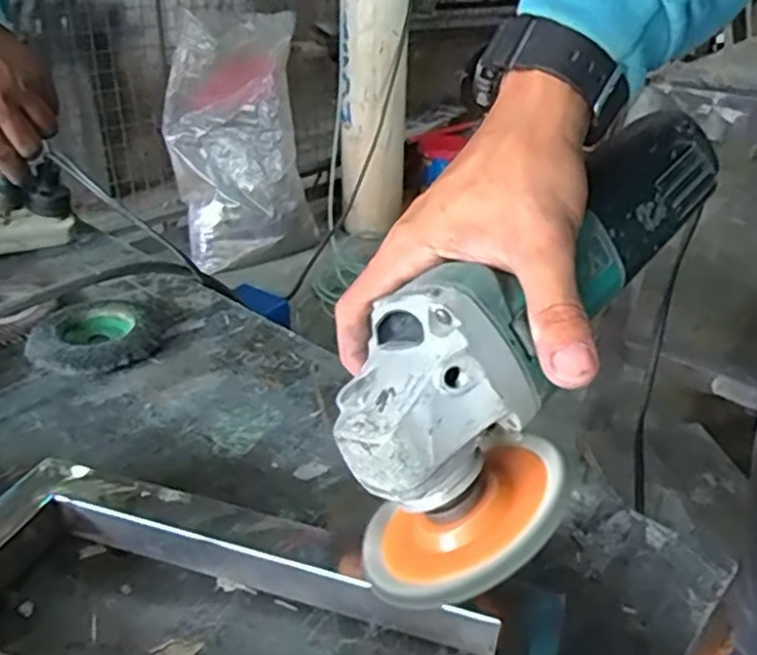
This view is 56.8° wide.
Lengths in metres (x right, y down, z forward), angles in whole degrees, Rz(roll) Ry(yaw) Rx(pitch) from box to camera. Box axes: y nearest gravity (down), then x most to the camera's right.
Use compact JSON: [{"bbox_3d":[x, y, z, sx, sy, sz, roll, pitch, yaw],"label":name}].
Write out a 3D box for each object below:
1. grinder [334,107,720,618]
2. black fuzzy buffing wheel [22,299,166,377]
[{"bbox_3d":[0.075,-0.008,0.315,0.096,0.091,0.266,26,65,36],"label":"grinder"},{"bbox_3d":[-0.210,0.007,0.520,0.094,0.018,0.088,2,29,-1],"label":"black fuzzy buffing wheel"}]

